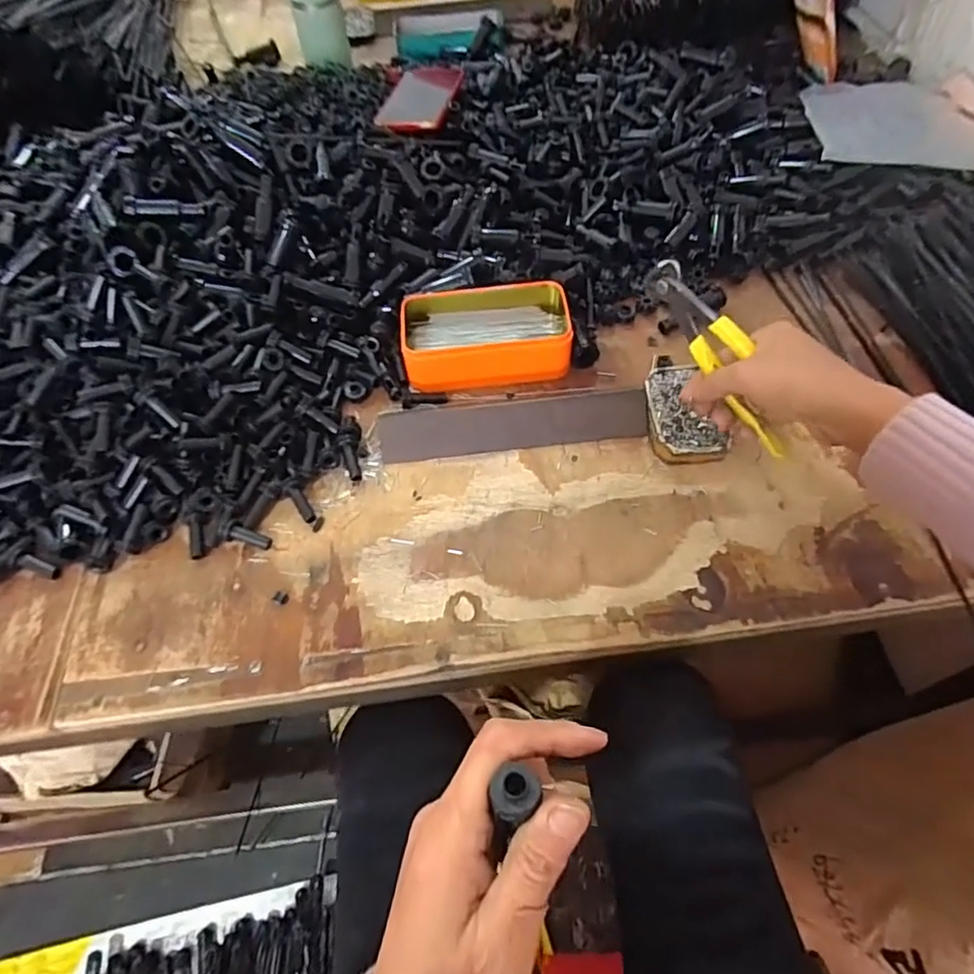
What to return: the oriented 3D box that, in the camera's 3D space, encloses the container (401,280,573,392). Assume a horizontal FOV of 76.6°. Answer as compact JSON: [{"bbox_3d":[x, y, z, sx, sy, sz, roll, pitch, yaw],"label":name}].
[{"bbox_3d":[-0.001,-0.135,0.546,0.142,0.044,0.077,-6,58,-1],"label":"container"}]

